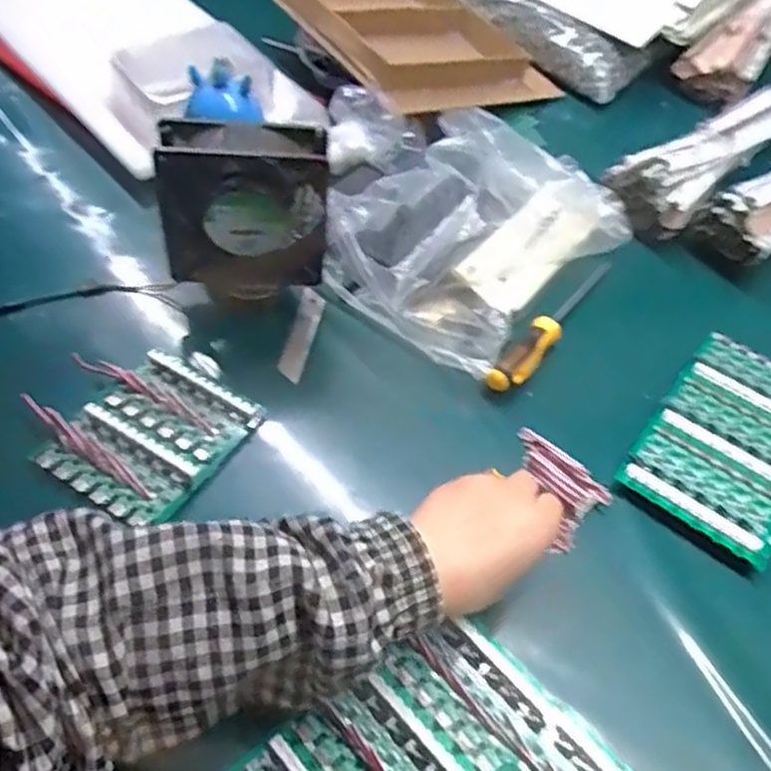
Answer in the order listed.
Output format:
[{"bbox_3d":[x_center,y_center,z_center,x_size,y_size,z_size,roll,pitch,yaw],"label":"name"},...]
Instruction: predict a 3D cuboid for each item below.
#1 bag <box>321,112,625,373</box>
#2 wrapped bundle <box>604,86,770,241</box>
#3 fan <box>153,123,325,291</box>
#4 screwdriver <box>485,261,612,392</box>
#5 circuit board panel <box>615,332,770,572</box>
[{"bbox_3d":[0.085,-0.137,0.634,0.169,0.090,0.253,35,58,22],"label":"bag"},{"bbox_3d":[0.331,-0.241,0.739,0.289,0.046,0.081,-37,63,-28],"label":"wrapped bundle"},{"bbox_3d":[-0.108,-0.133,0.562,0.123,0.137,0.050,-6,53,-8],"label":"fan"},{"bbox_3d":[0.143,-0.056,0.612,0.024,0.022,0.192,31,56,19],"label":"screwdriver"},{"bbox_3d":[0.269,0.041,0.557,0.113,0.020,0.186,34,57,21],"label":"circuit board panel"}]

